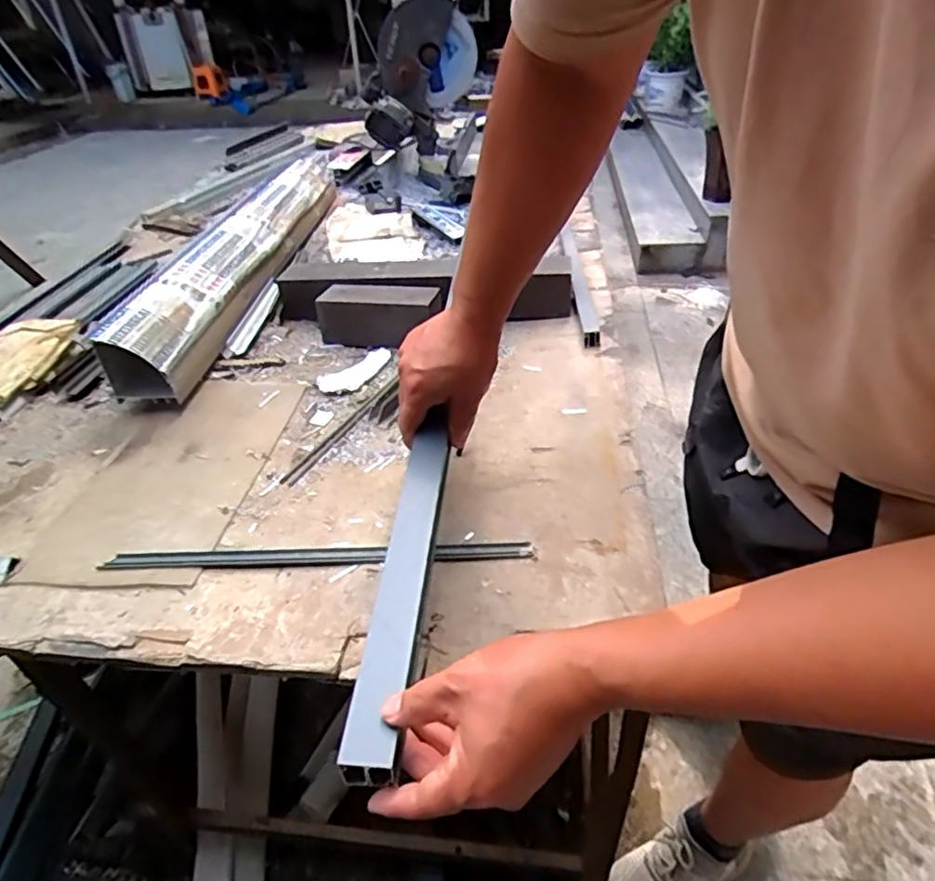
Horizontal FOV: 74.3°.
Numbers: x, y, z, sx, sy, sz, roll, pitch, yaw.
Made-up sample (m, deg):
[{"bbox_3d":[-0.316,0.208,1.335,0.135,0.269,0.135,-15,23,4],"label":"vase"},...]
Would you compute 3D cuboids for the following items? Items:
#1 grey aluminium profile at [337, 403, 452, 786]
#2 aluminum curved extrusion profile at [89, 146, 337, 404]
[{"bbox_3d":[-0.049,0.099,0.523,0.042,0.030,0.349,-1,39,7],"label":"grey aluminium profile"},{"bbox_3d":[-0.443,-0.437,1.319,0.130,0.135,1.193,-2,37,1],"label":"aluminum curved extrusion profile"}]

